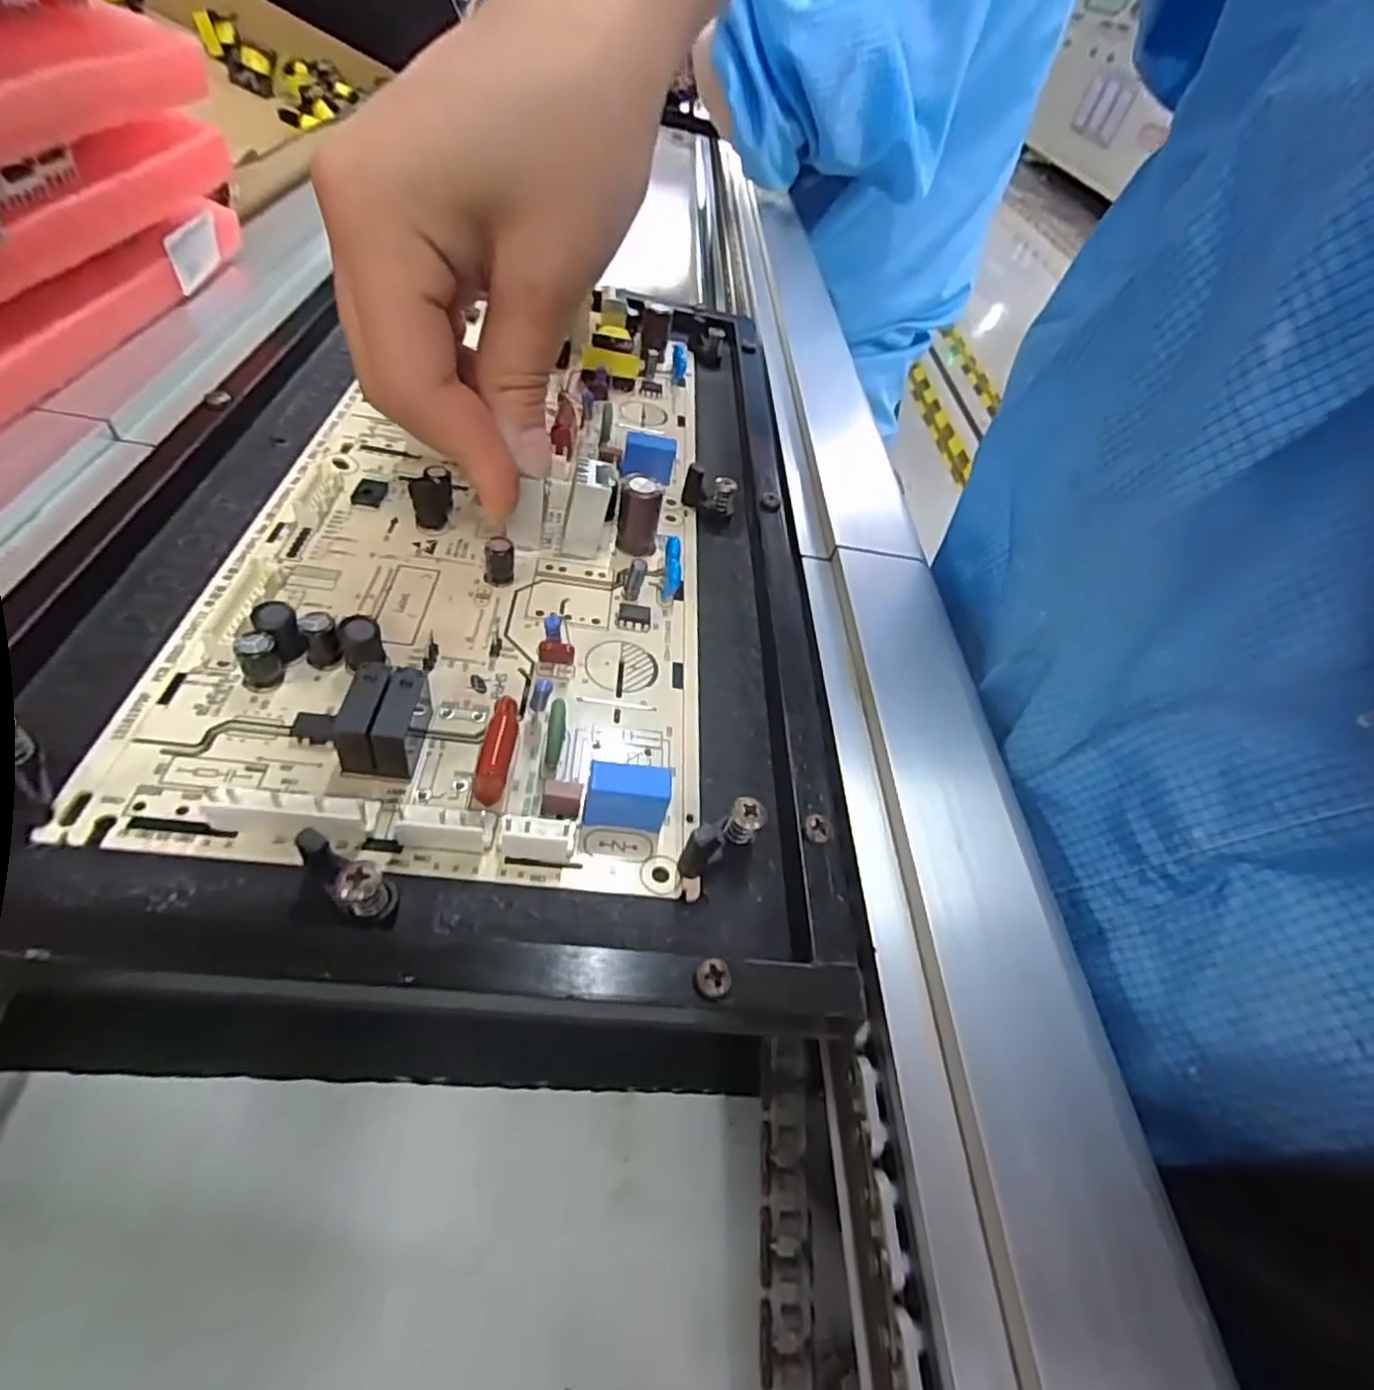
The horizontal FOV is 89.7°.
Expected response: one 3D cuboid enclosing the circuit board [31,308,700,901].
[{"bbox_3d":[-0.062,-0.065,0.226,0.129,0.025,0.259,3,48,-3],"label":"circuit board"}]

